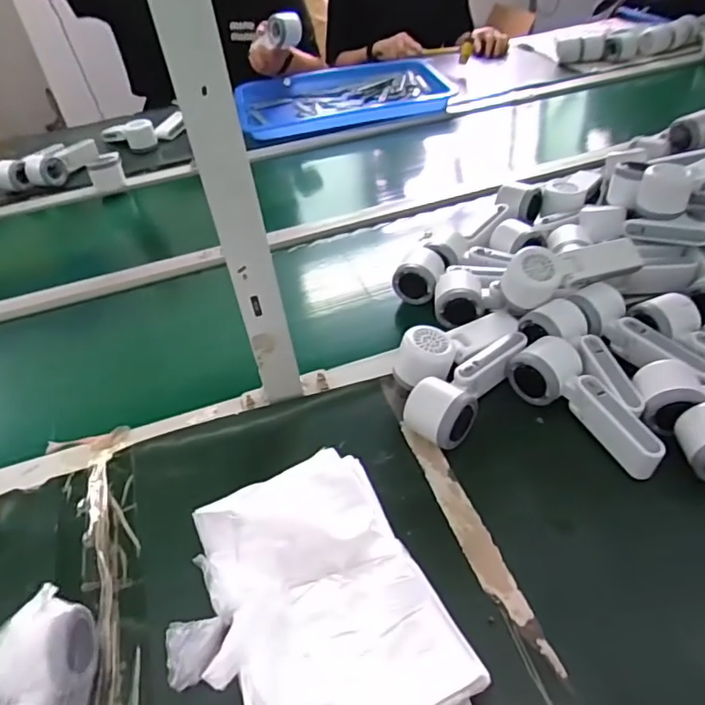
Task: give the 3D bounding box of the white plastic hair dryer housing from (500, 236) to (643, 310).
[{"bbox_3d":[0.252,-0.097,0.647,0.165,0.052,0.046,-18,46,-13],"label":"white plastic hair dryer housing"}]

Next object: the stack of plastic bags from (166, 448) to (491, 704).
[{"bbox_3d":[-0.041,0.191,0.424,0.195,0.087,0.221,-21,46,-13],"label":"stack of plastic bags"}]

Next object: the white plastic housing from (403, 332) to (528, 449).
[{"bbox_3d":[0.119,0.026,0.587,0.057,0.049,0.169,27,55,30],"label":"white plastic housing"}]

